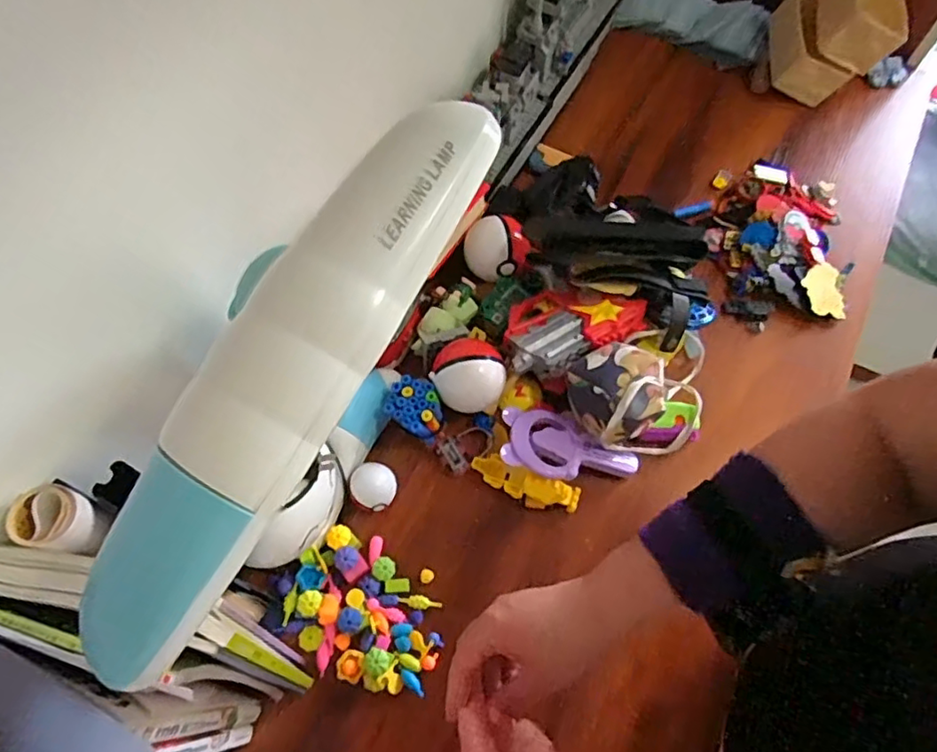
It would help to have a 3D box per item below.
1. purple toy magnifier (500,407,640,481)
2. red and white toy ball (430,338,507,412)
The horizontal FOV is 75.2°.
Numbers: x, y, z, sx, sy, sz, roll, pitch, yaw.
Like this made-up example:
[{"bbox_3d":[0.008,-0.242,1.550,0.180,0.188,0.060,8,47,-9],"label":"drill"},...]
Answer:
[{"bbox_3d":[0.103,0.072,0.616,0.145,0.014,0.071,14,62,-13],"label":"purple toy magnifier"},{"bbox_3d":[-0.002,-0.004,0.629,0.070,0.061,0.072,0,63,0],"label":"red and white toy ball"}]

